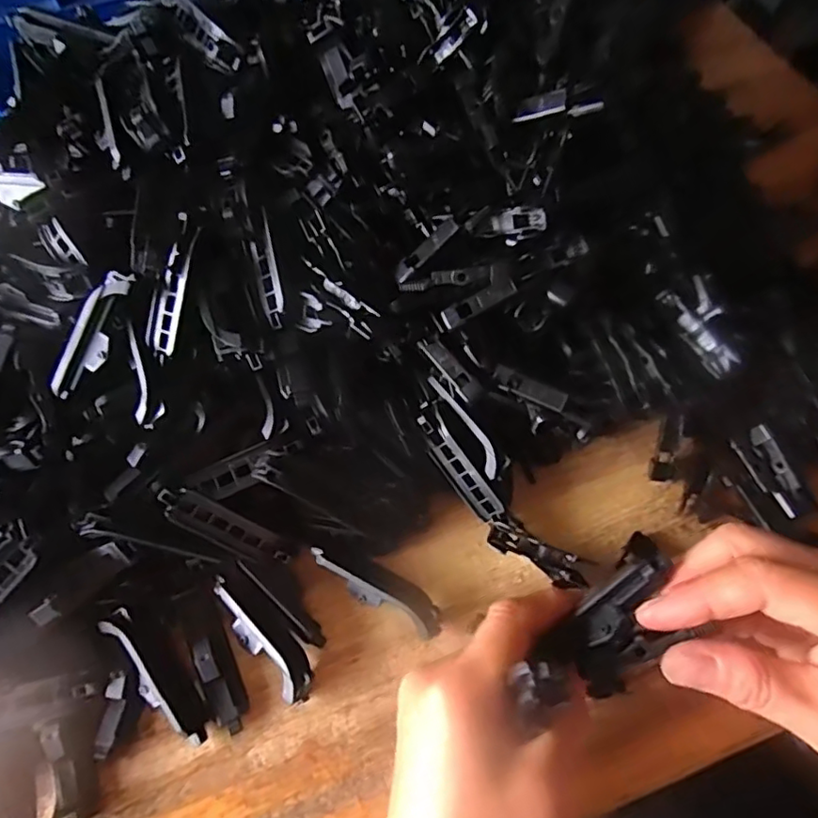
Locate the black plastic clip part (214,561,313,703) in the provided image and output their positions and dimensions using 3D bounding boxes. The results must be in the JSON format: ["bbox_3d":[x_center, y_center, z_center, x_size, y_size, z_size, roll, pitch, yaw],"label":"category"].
[{"bbox_3d":[-0.073,0.110,0.290,0.023,0.021,0.073,-35,67,-14],"label":"black plastic clip part"}]

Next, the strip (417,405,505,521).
[{"bbox_3d":[0.027,0.031,0.312,0.018,0.004,0.064,-36,93,20],"label":"strip"}]

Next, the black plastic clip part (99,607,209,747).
[{"bbox_3d":[-0.119,0.127,0.278,0.019,0.015,0.072,-35,80,-14],"label":"black plastic clip part"}]

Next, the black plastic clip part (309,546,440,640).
[{"bbox_3d":[-0.016,0.090,0.300,0.073,0.019,0.022,26,68,14],"label":"black plastic clip part"}]

